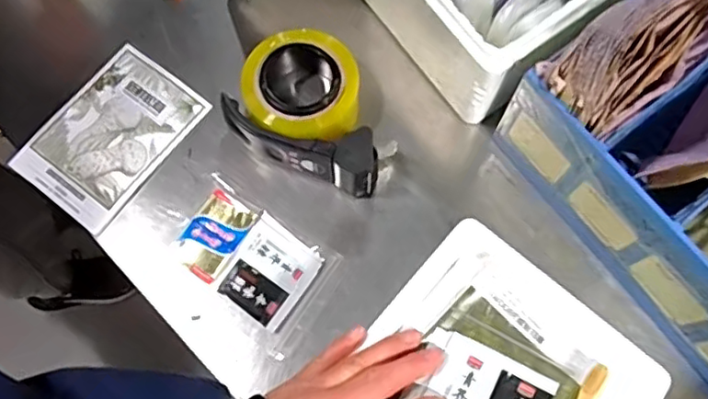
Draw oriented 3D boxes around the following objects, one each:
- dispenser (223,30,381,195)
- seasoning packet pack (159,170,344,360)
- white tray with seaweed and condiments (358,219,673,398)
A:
[{"bbox_3d":[-0.034,-0.088,0.594,0.151,0.068,0.120,23,74,6],"label":"dispenser"},{"bbox_3d":[-0.099,0.053,0.576,0.155,0.015,0.097,33,75,9],"label":"seasoning packet pack"},{"bbox_3d":[0.076,0.144,0.406,0.173,0.022,0.225,40,76,10],"label":"white tray with seaweed and condiments"}]

